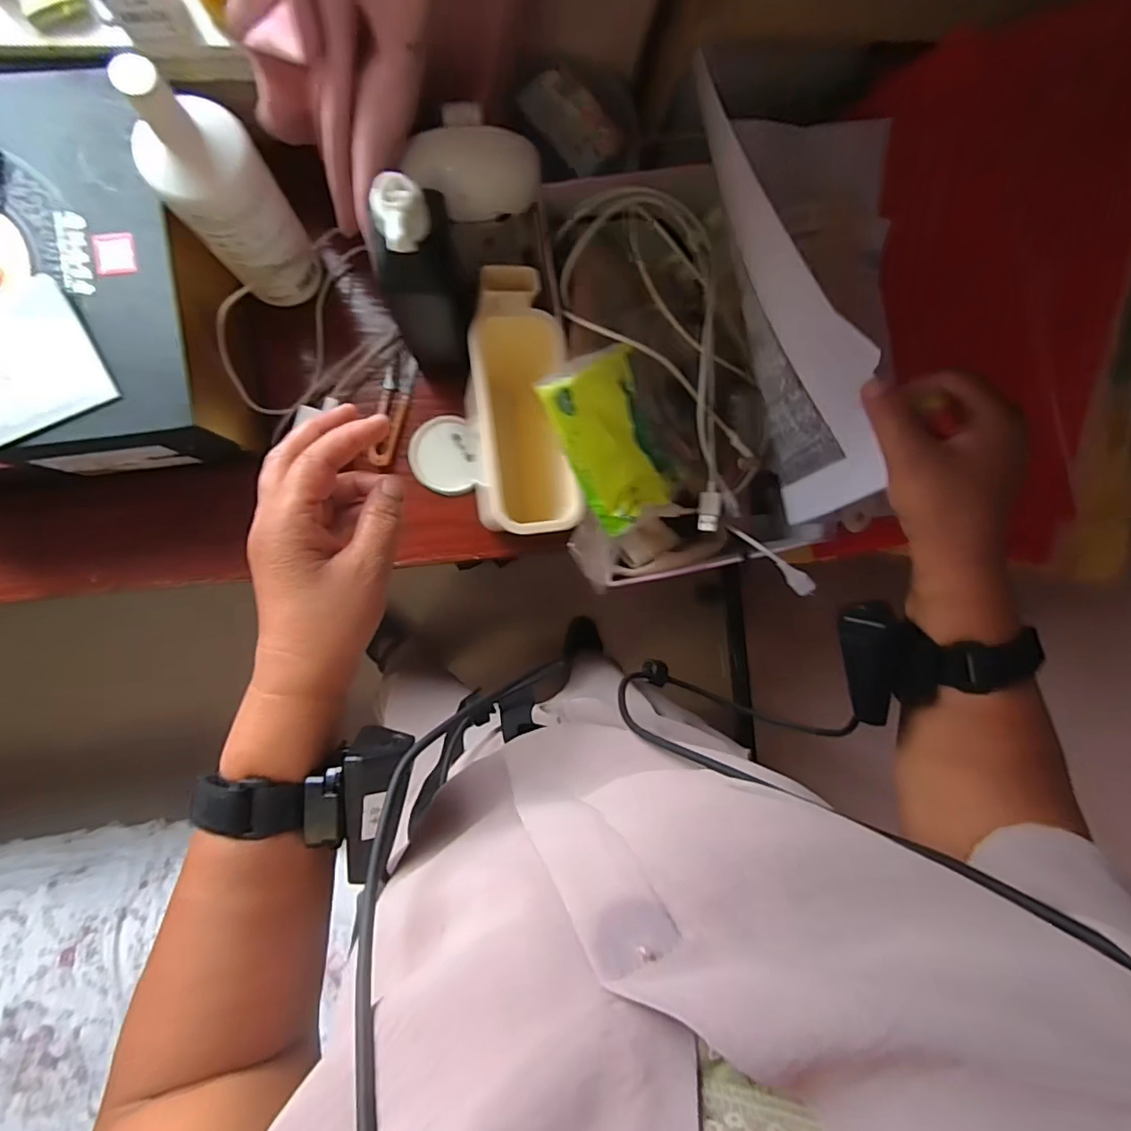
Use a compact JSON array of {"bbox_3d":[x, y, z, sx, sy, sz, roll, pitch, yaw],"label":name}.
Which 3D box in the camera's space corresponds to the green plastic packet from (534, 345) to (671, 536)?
[{"bbox_3d":[0.033,-0.078,0.351,0.064,0.014,0.108,-34,116,-11],"label":"green plastic packet"}]

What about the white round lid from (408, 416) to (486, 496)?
[{"bbox_3d":[-0.109,-0.101,0.495,0.065,0.007,0.068,0,91,-6],"label":"white round lid"}]

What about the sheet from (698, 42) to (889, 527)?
[{"bbox_3d":[0.139,-0.160,0.341,0.036,0.071,0.269,-23,101,-5],"label":"sheet"}]

